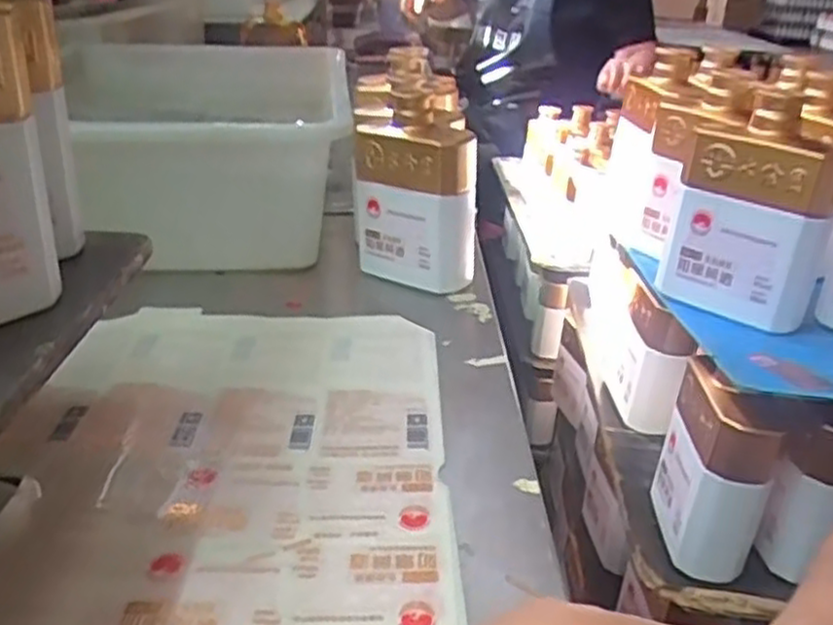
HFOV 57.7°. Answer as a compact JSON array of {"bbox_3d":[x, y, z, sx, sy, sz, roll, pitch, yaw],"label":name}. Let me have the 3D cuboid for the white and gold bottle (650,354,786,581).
[{"bbox_3d":[0.226,0.115,0.579,0.047,0.152,0.100,6,26,2],"label":"white and gold bottle"}]

